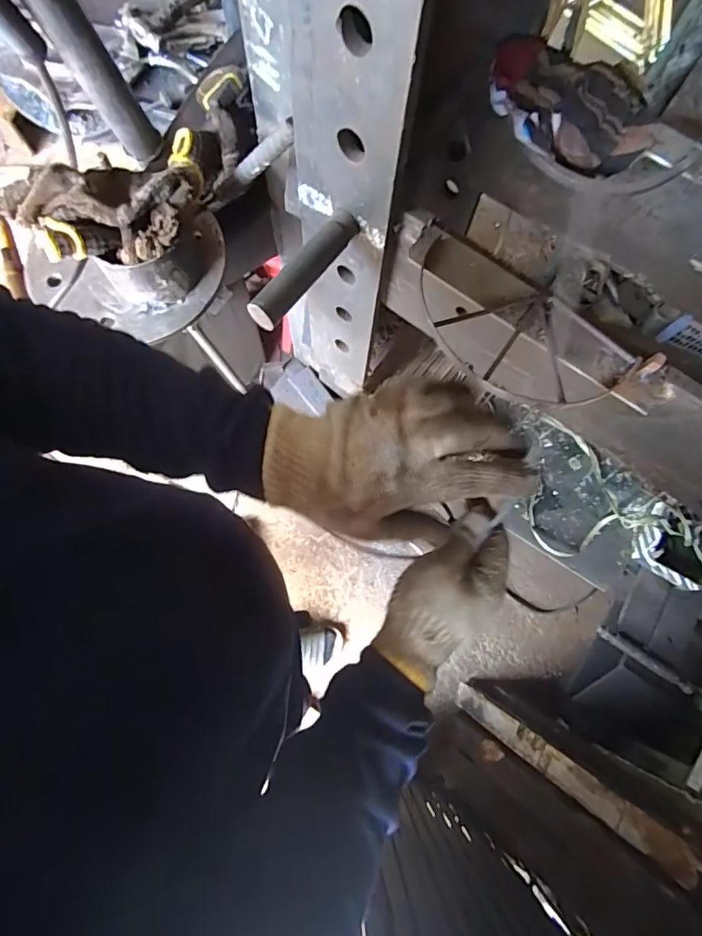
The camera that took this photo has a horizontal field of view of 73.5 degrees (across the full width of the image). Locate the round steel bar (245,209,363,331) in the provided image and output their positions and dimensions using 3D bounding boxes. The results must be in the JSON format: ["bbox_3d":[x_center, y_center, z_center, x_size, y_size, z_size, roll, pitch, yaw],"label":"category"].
[{"bbox_3d":[-0.049,-0.218,0.509,0.029,0.033,0.159,37,76,8],"label":"round steel bar"}]

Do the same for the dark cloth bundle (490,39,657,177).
[{"bbox_3d":[0.240,-0.404,0.530,0.195,0.049,0.145,33,76,7],"label":"dark cloth bundle"}]

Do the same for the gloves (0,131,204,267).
[{"bbox_3d":[-0.238,-0.286,0.498,0.202,0.069,0.115,-41,79,-12],"label":"gloves"}]

